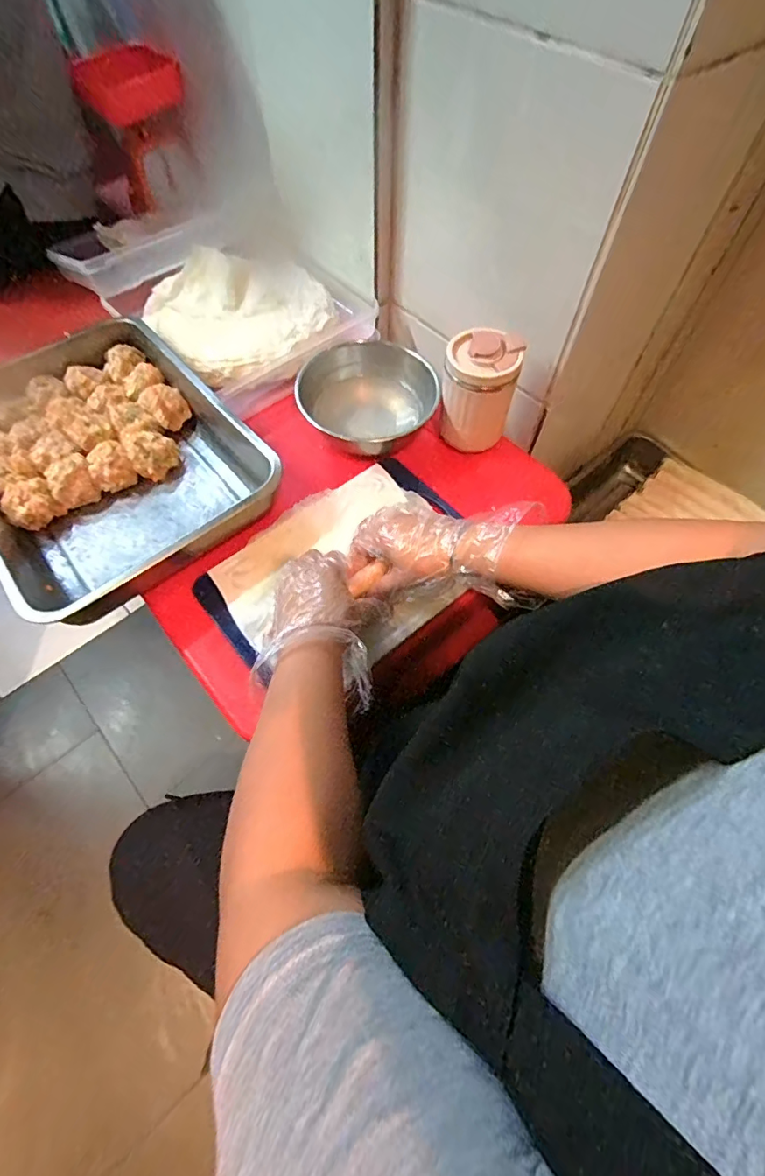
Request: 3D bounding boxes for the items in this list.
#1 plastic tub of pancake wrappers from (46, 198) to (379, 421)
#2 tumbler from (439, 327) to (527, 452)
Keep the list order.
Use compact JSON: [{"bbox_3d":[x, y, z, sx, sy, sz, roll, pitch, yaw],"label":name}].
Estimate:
[{"bbox_3d":[-0.215,-0.429,0.719,0.344,0.093,0.287,36,67,17],"label":"plastic tub of pancake wrappers"},{"bbox_3d":[0.113,-0.232,0.592,0.082,0.115,0.080,0,62,-1],"label":"tumbler"}]

